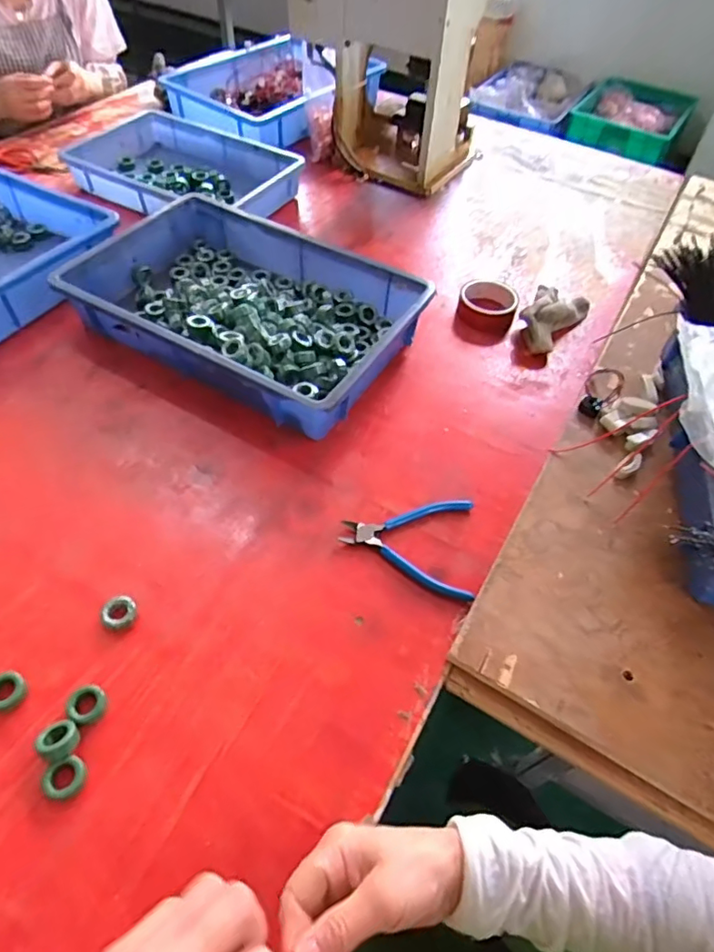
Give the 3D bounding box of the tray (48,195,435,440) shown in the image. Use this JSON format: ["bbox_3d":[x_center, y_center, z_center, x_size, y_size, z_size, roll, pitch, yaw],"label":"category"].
[{"bbox_3d":[-0.148,-0.234,0.756,0.424,0.079,0.283,25,56,14],"label":"tray"}]

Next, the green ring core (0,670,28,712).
[{"bbox_3d":[-0.304,0.187,0.475,0.029,0.015,0.032,28,57,16],"label":"green ring core"}]

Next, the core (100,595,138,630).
[{"bbox_3d":[-0.225,0.130,0.518,0.032,0.013,0.030,2,53,-2],"label":"core"}]

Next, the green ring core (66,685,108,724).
[{"bbox_3d":[-0.230,0.195,0.469,0.030,0.012,0.030,2,53,-2],"label":"green ring core"}]

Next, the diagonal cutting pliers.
[{"bbox_3d":[0.054,0.068,0.588,0.138,0.011,0.119,8,53,2],"label":"diagonal cutting pliers"}]

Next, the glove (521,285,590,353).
[{"bbox_3d":[0.289,-0.235,0.806,0.083,0.045,0.146,25,56,14],"label":"glove"}]

